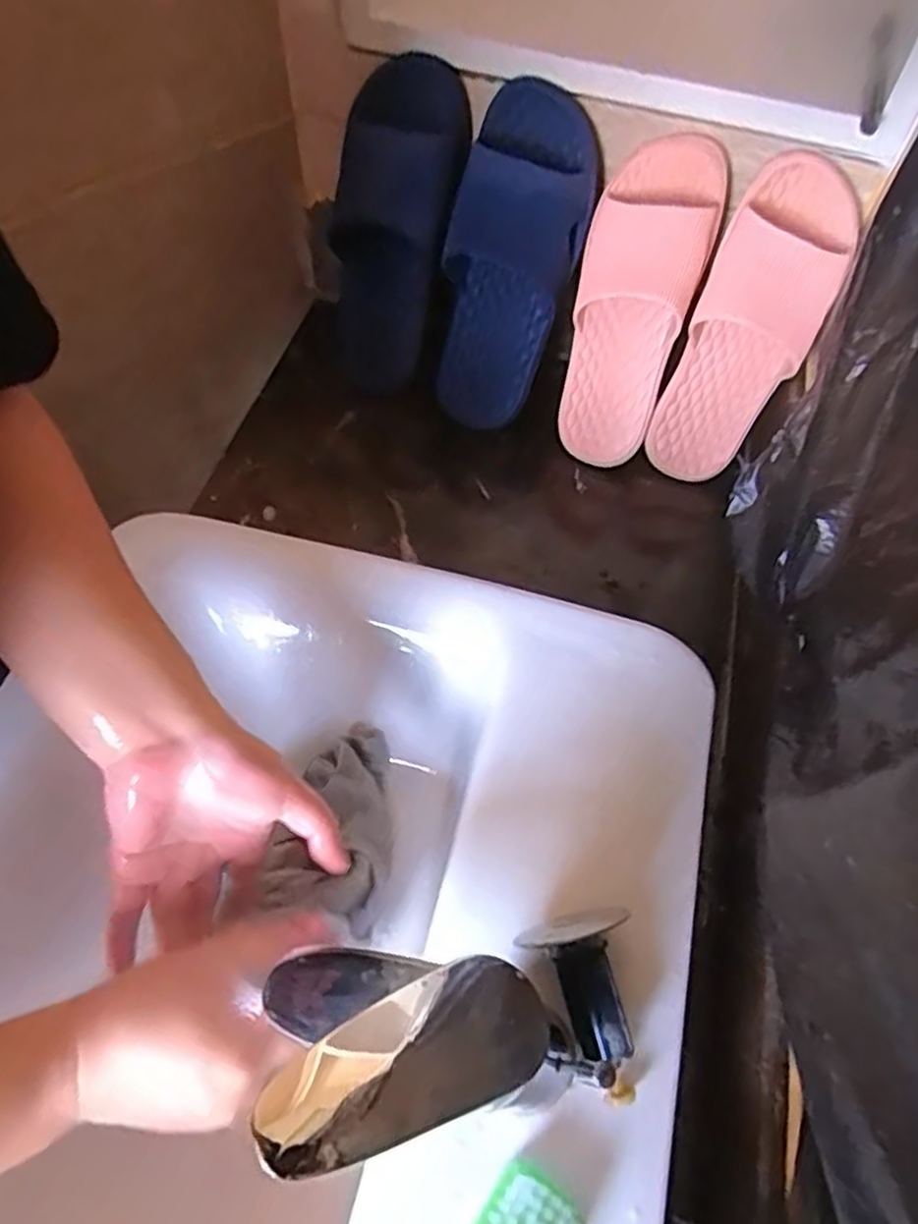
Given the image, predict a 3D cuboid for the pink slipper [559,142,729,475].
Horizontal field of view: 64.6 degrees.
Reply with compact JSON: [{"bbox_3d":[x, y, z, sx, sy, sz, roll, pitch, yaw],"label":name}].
[{"bbox_3d":[0.149,-0.262,0.639,0.101,0.270,0.063,15,32,4],"label":"pink slipper"}]

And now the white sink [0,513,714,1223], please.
[{"bbox_3d":[-0.107,0.209,0.402,0.421,0.130,0.533,15,63,4],"label":"white sink"}]

